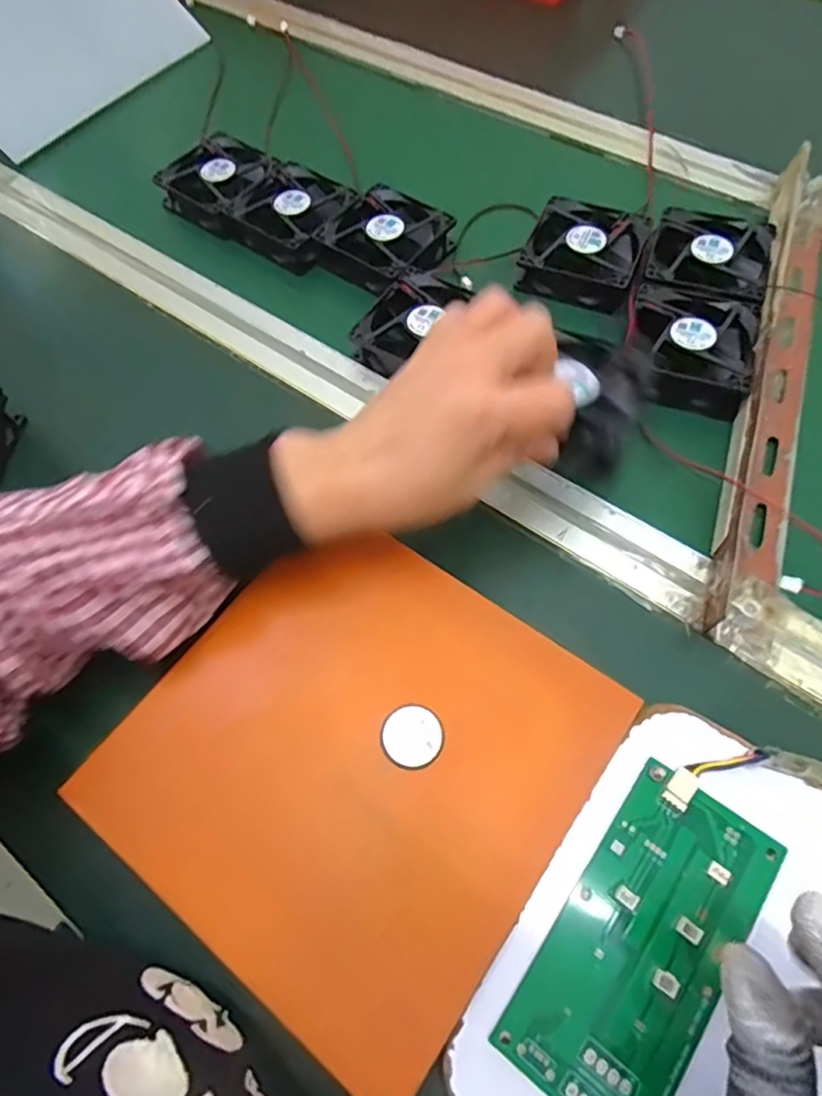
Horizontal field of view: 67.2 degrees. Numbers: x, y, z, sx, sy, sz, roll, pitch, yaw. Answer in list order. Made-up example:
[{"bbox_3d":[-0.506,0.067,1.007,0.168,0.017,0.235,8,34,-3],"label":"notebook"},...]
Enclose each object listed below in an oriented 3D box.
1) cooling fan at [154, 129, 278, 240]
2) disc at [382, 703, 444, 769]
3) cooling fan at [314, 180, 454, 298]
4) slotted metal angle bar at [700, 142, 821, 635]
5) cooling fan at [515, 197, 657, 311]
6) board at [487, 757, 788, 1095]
[{"bbox_3d":[-0.157,-0.305,0.516,0.083,0.028,0.082,33,66,17],"label":"cooling fan"},{"bbox_3d":[0.001,0.091,0.299,0.029,0.009,0.029,0,61,0],"label":"disc"},{"bbox_3d":[-0.017,-0.233,0.472,0.078,0.027,0.079,36,67,18],"label":"cooling fan"},{"bbox_3d":[0.236,-0.117,0.392,0.039,0.034,0.365,17,66,12],"label":"slotted metal angle bar"},{"bbox_3d":[0.128,-0.216,0.457,0.080,0.030,0.085,21,63,11],"label":"cooling fan"},{"bbox_3d":[0.097,0.163,0.256,0.064,0.006,0.133,33,70,18],"label":"board"}]

